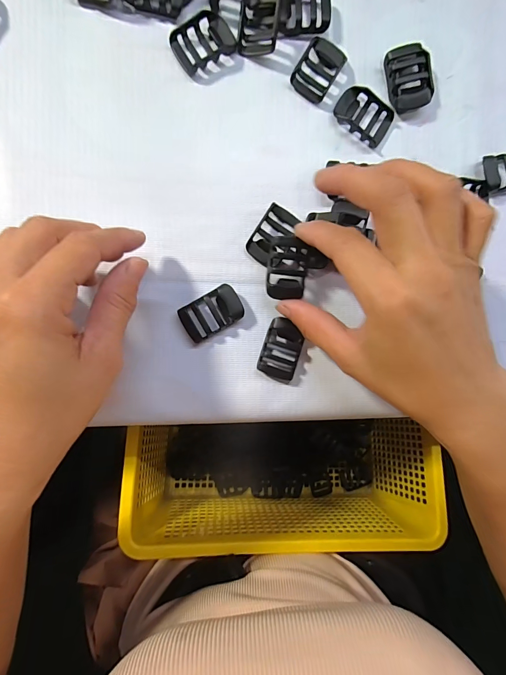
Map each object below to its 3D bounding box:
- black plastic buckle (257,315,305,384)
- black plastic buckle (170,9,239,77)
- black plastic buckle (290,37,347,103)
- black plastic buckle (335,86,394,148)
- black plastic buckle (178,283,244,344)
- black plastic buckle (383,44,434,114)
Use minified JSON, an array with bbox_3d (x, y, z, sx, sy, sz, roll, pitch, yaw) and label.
[{"bbox_3d":[0.019,0.009,0.220,0.025,0.007,0.039,18,89,-7],"label":"black plastic buckle"},{"bbox_3d":[-0.032,-0.187,0.211,0.038,0.007,0.027,-33,94,-5],"label":"black plastic buckle"},{"bbox_3d":[0.044,-0.177,0.219,0.025,0.007,0.040,32,87,-6],"label":"black plastic buckle"},{"bbox_3d":[0.075,-0.150,0.224,0.039,0.006,0.026,33,87,-6],"label":"black plastic buckle"},{"bbox_3d":[-0.026,-0.015,0.213,0.039,0.009,0.024,-30,94,-5],"label":"black plastic buckle"},{"bbox_3d":[0.105,-0.173,0.224,0.028,0.011,0.036,-15,92,-6],"label":"black plastic buckle"}]

